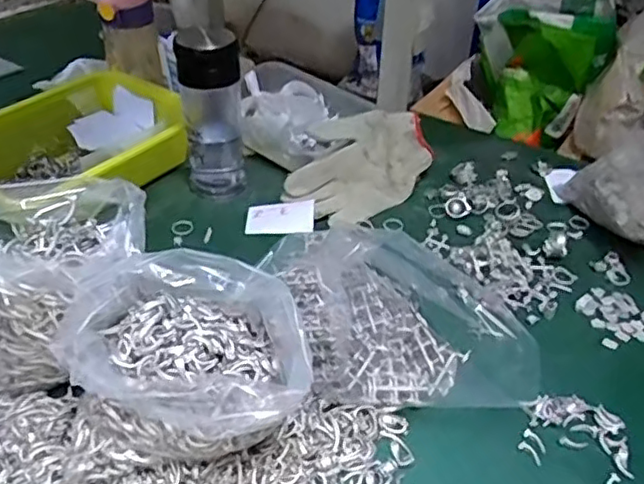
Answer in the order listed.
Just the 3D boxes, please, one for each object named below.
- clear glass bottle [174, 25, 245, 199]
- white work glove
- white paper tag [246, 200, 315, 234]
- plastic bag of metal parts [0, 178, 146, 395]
[{"bbox_3d":[-0.121,-0.141,0.712,0.065,0.196,0.056,-4,39,-10],"label":"clear glass bottle"},{"bbox_3d":[0.039,-0.094,0.747,0.130,0.064,0.165,25,43,25],"label":"white work glove"},{"bbox_3d":[-0.046,-0.027,0.709,0.075,0.005,0.054,-5,44,3],"label":"white paper tag"},{"bbox_3d":[-0.207,0.033,0.506,0.141,0.143,0.109,-22,45,-29],"label":"plastic bag of metal parts"}]

